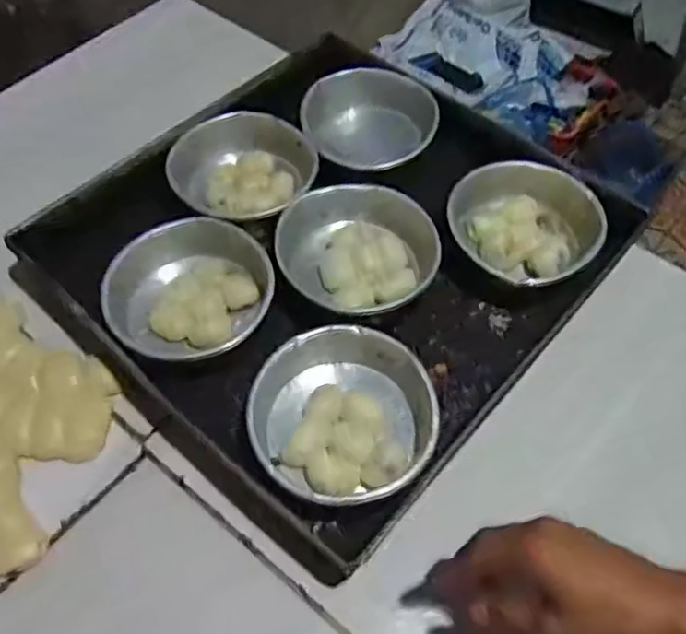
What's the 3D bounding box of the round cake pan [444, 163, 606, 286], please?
[{"bbox_3d":[0.188,-0.096,0.668,0.148,0.059,0.137,-1,55,1],"label":"round cake pan"}]

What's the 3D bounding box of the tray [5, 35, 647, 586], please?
[{"bbox_3d":[-0.008,-0.072,0.649,0.428,0.071,0.472,39,66,16],"label":"tray"}]

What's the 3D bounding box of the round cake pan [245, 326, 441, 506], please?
[{"bbox_3d":[0.001,0.088,0.555,0.150,0.065,0.155,-1,55,1],"label":"round cake pan"}]

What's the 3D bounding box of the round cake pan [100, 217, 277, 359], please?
[{"bbox_3d":[-0.143,-0.022,0.611,0.150,0.055,0.140,-1,55,1],"label":"round cake pan"}]

